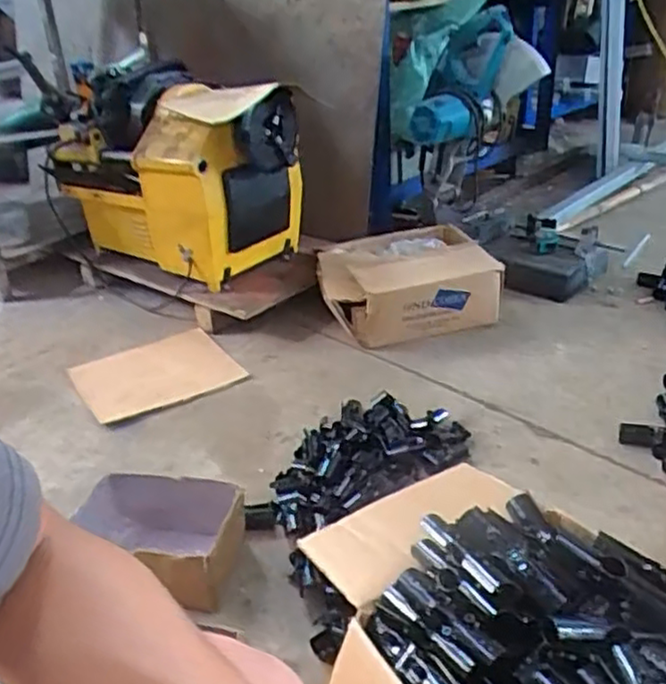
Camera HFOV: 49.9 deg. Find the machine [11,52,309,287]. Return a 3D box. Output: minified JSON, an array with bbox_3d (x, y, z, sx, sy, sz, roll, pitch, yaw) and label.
[{"bbox_3d":[-0.365,-0.416,1.719,0.641,0.404,0.306,15,34,30],"label":"machine"}]

